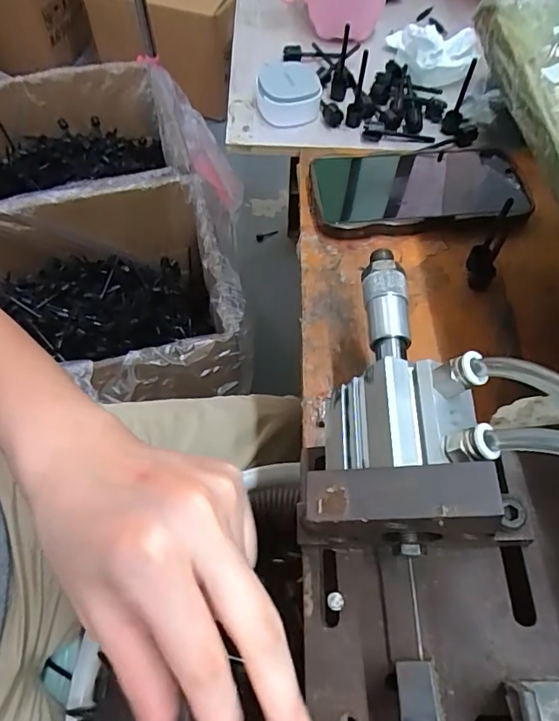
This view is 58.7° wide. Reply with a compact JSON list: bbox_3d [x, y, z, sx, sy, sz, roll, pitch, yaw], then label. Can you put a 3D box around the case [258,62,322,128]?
[{"bbox_3d":[0.008,-0.244,0.446,0.055,0.027,0.063,2,61,-1],"label":"case"}]

